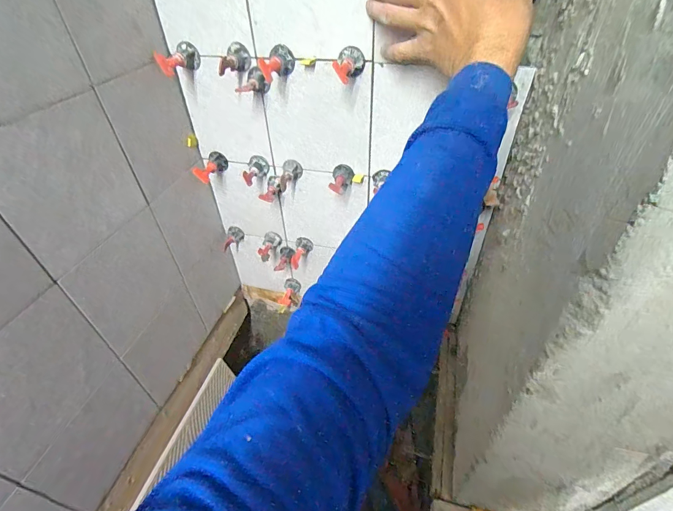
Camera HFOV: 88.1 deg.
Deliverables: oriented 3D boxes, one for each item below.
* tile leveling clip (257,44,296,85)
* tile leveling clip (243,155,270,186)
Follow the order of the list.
[{"bbox_3d":[-0.070,-0.228,0.416,0.028,0.032,0.047,7,43,11],"label":"tile leveling clip"},{"bbox_3d":[-0.126,-0.127,0.533,0.028,0.030,0.049,15,57,18],"label":"tile leveling clip"}]

